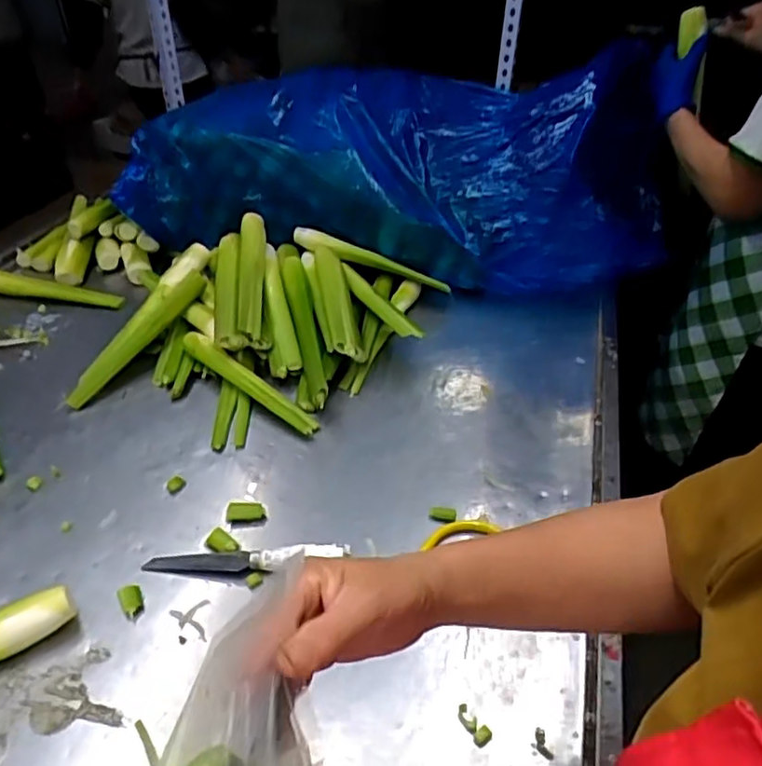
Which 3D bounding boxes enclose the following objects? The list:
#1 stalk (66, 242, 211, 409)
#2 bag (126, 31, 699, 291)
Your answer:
[{"bbox_3d":[-0.346,-0.087,0.933,0.058,0.041,0.306,20,62,25],"label":"stalk"},{"bbox_3d":[0.027,-0.374,1.070,0.863,0.305,0.314,8,39,11],"label":"bag"}]

